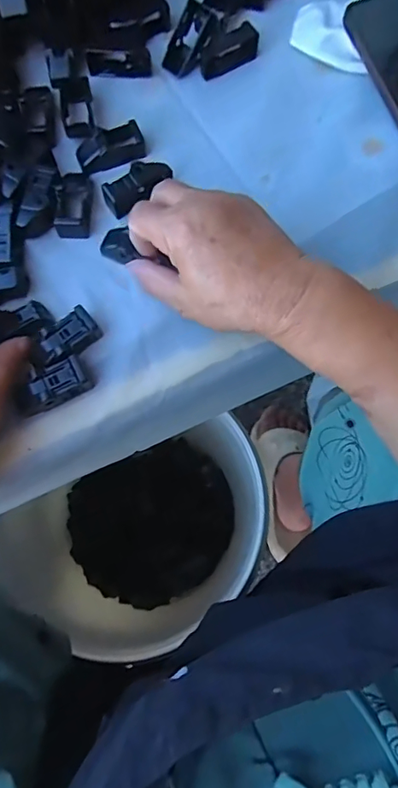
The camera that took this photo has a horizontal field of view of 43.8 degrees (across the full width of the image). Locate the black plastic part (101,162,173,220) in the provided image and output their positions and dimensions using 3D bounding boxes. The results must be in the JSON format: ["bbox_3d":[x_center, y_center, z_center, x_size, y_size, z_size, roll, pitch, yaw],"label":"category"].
[{"bbox_3d":[-0.043,-0.147,0.352,0.050,0.019,0.020,-38,79,-10],"label":"black plastic part"}]

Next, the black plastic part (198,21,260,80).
[{"bbox_3d":[0.023,-0.268,0.387,0.047,0.019,0.017,-31,78,-9],"label":"black plastic part"}]

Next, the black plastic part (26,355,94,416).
[{"bbox_3d":[-0.094,-0.006,0.318,0.044,0.013,0.023,-25,77,-7],"label":"black plastic part"}]

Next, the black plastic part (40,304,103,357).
[{"bbox_3d":[-0.084,-0.038,0.328,0.036,0.014,0.025,-37,78,-10],"label":"black plastic part"}]

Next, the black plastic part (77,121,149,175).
[{"bbox_3d":[-0.065,-0.182,0.364,0.049,0.013,0.025,-23,76,-7],"label":"black plastic part"}]

